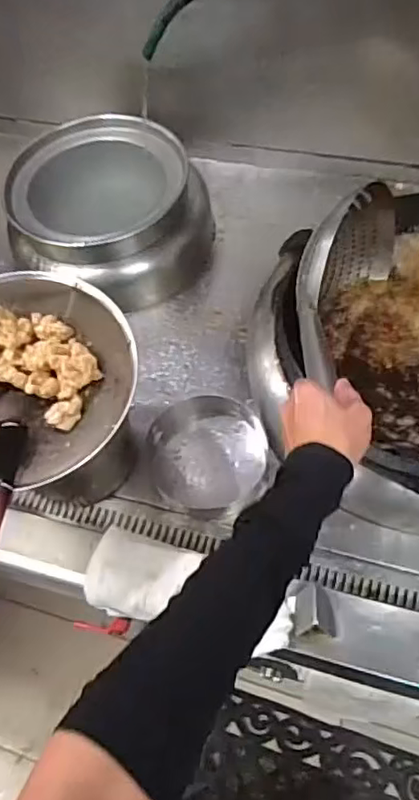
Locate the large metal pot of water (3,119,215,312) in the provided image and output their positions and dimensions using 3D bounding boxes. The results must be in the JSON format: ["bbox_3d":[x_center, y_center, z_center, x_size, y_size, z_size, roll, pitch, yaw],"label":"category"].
[{"bbox_3d":[-0.185,-0.327,1.104,0.339,0.205,0.283,16,61,14],"label":"large metal pot of water"}]

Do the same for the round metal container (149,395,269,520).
[{"bbox_3d":[-0.001,0.073,0.924,0.175,0.064,0.177,-2,58,3],"label":"round metal container"}]

